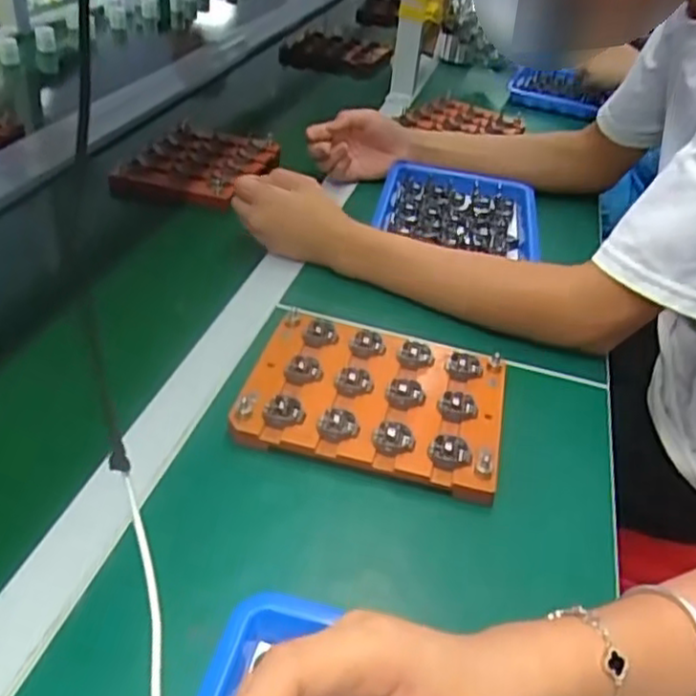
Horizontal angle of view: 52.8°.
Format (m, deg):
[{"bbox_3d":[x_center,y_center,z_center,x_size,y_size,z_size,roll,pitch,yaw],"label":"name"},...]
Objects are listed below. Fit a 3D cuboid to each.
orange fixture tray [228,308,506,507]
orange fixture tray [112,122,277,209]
[{"bbox_3d":[0.023,0.033,0.537,0.187,0.023,0.154,12,38,9],"label":"orange fixture tray"},{"bbox_3d":[-0.187,-0.230,0.883,0.152,0.031,0.182,12,38,10],"label":"orange fixture tray"}]

